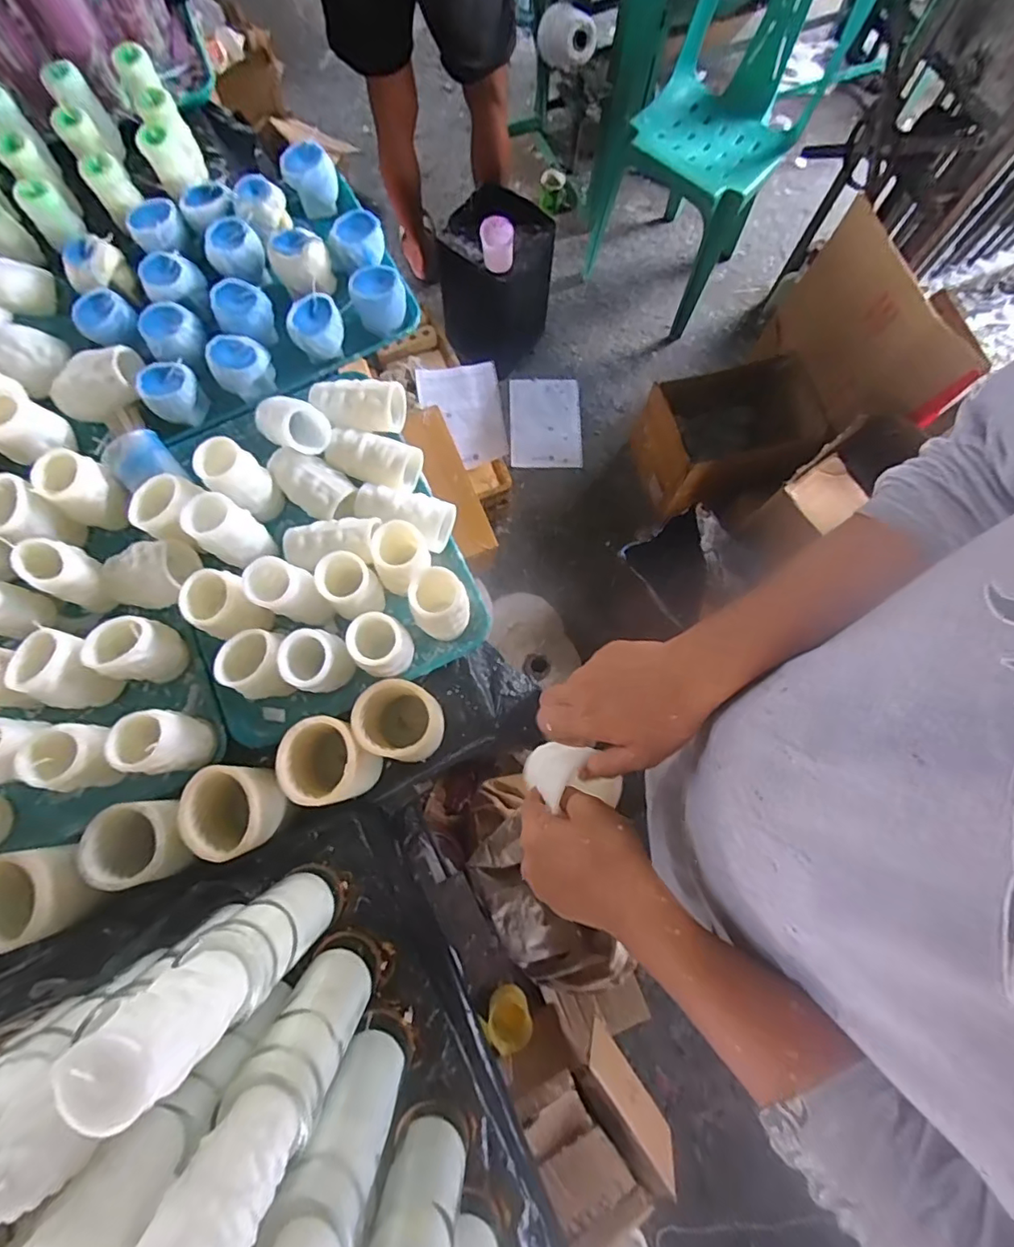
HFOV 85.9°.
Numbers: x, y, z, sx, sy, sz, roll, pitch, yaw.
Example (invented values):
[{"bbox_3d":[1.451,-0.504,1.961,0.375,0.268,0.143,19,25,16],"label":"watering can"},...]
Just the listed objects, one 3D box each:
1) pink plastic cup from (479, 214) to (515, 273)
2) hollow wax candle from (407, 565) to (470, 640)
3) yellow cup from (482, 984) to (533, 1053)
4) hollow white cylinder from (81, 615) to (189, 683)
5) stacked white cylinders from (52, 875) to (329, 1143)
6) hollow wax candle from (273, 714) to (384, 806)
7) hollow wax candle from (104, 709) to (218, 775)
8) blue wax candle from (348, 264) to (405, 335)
[{"bbox_3d":[-0.022,-0.871,1.251,0.075,0.080,0.075,0,76,0],"label":"pink plastic cup"},{"bbox_3d":[-0.078,-0.021,0.646,0.059,0.088,0.064,0,76,0],"label":"hollow wax candle"},{"bbox_3d":[0.003,0.672,0.928,0.075,0.071,0.077,12,76,3],"label":"yellow cup"},{"bbox_3d":[-0.431,0.034,0.650,0.075,0.101,0.066,-12,77,-3],"label":"hollow white cylinder"},{"bbox_3d":[-0.210,0.262,0.421,0.068,0.270,0.065,42,80,9],"label":"stacked white cylinders"},{"bbox_3d":[-0.193,0.156,0.614,0.092,0.105,0.090,17,77,4],"label":"hollow wax candle"},{"bbox_3d":[-0.379,0.133,0.615,0.067,0.103,0.065,0,76,0],"label":"hollow wax candle"},{"bbox_3d":[-0.179,-0.456,0.767,0.073,0.055,0.065,-21,77,-5],"label":"blue wax candle"}]

